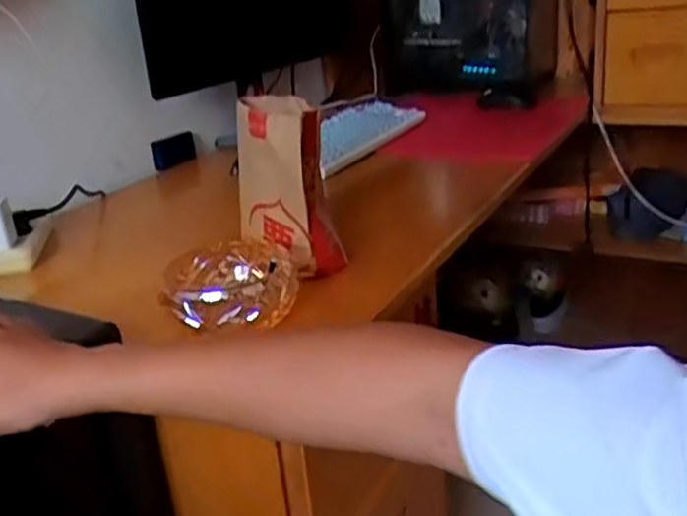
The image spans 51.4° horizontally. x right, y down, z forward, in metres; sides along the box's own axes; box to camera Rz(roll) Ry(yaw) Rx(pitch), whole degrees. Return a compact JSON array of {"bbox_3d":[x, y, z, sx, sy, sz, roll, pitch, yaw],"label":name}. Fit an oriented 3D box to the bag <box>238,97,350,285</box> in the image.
[{"bbox_3d":[-0.064,-0.070,0.781,0.126,0.193,0.080,17,31,42],"label":"bag"}]

